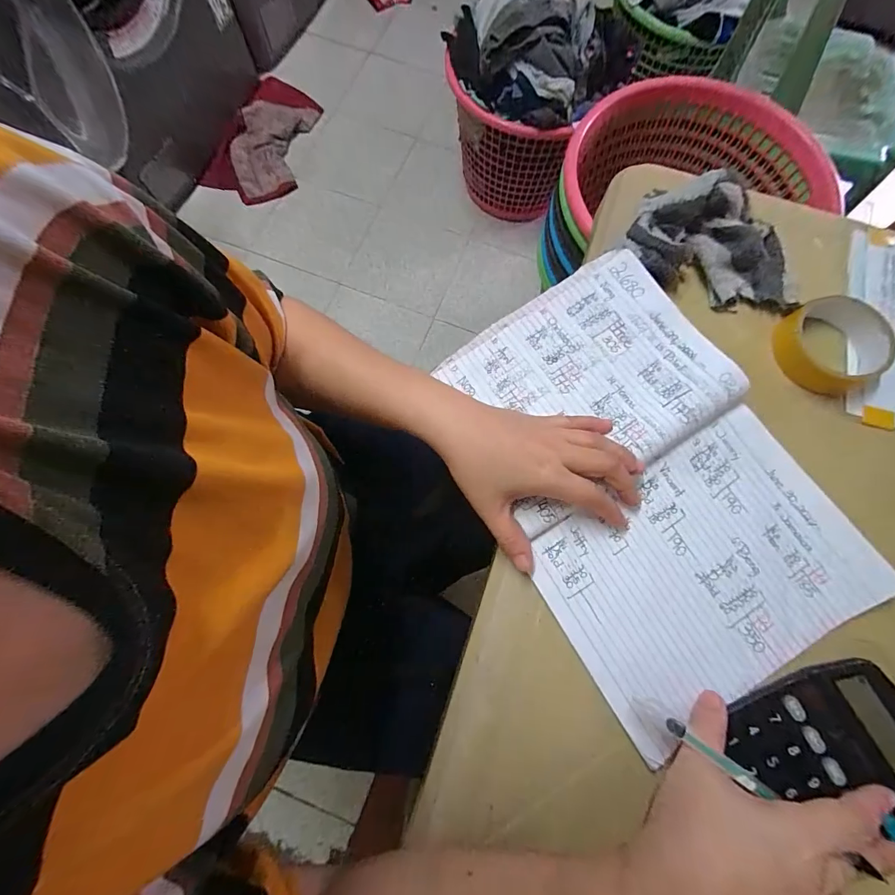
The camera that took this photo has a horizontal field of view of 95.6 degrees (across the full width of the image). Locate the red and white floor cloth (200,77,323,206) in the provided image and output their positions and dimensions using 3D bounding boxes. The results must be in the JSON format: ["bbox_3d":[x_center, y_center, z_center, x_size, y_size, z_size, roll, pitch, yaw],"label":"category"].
[{"bbox_3d":[-0.547,-0.945,1.215,0.247,0.084,0.441,15,76,4],"label":"red and white floor cloth"}]

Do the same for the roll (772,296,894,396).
[{"bbox_3d":[0.357,-0.096,0.376,0.086,0.033,0.086,0,75,0],"label":"roll"}]

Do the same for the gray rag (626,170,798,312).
[{"bbox_3d":[0.255,-0.189,0.381,0.157,0.055,0.104,26,77,7],"label":"gray rag"}]

